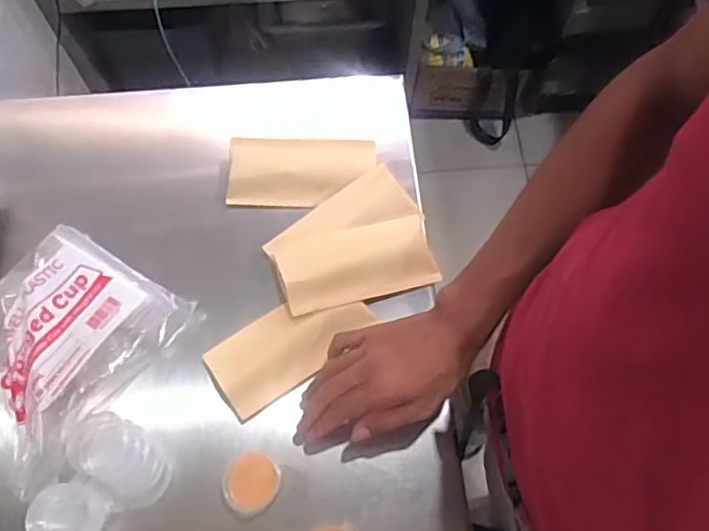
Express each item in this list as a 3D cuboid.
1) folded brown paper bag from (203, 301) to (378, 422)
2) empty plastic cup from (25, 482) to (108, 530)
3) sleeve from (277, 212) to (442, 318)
[{"bbox_3d":[-0.061,0.075,0.590,0.157,0.010,0.073,-32,86,-14],"label":"folded brown paper bag"},{"bbox_3d":[-0.235,0.205,0.502,0.042,0.060,0.050,-13,69,-6],"label":"empty plastic cup"},{"bbox_3d":[0.004,-0.003,0.617,0.158,0.008,0.074,-12,79,-19],"label":"sleeve"}]

